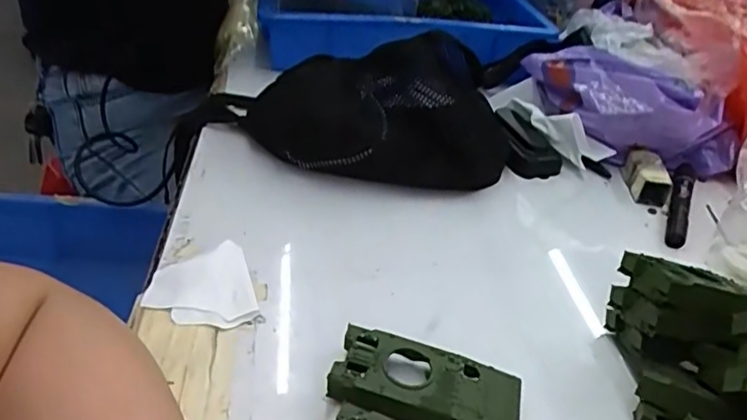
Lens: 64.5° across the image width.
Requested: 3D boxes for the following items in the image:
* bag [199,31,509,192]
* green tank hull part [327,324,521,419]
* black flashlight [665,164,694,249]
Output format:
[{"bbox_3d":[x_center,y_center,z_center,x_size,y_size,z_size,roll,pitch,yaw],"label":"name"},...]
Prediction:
[{"bbox_3d":[-0.022,-0.102,0.555,0.301,0.095,0.136,7,34,-2],"label":"bag"},{"bbox_3d":[0.029,0.101,0.331,0.103,0.019,0.053,12,35,7],"label":"green tank hull part"},{"bbox_3d":[0.281,-0.010,0.543,0.020,0.018,0.138,22,37,19],"label":"black flashlight"}]

